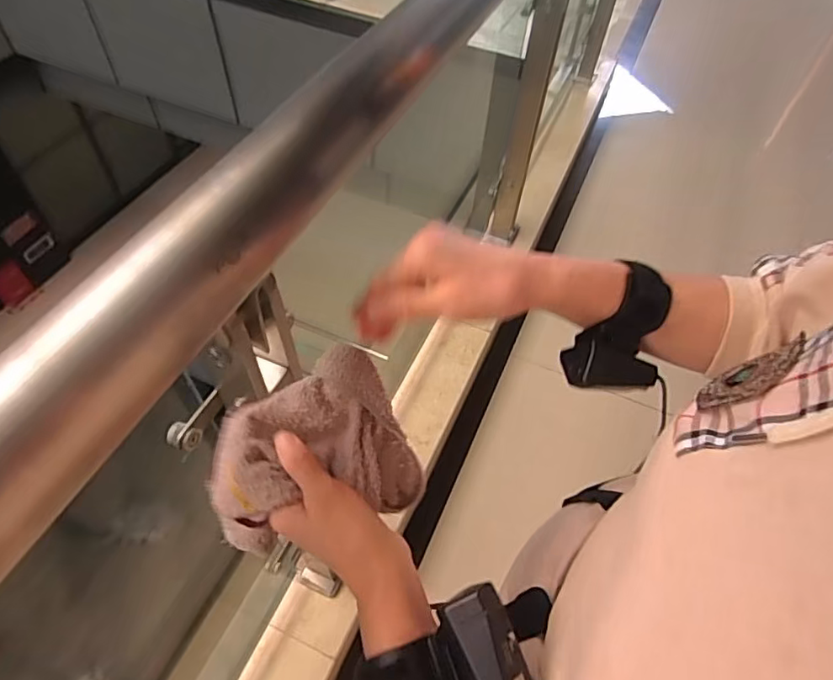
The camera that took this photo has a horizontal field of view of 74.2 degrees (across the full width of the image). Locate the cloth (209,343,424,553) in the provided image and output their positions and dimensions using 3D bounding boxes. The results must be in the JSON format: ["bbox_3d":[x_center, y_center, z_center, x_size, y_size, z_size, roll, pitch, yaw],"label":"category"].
[{"bbox_3d":[-0.074,0.075,0.394,0.140,0.075,0.097,-16,56,-15],"label":"cloth"}]

